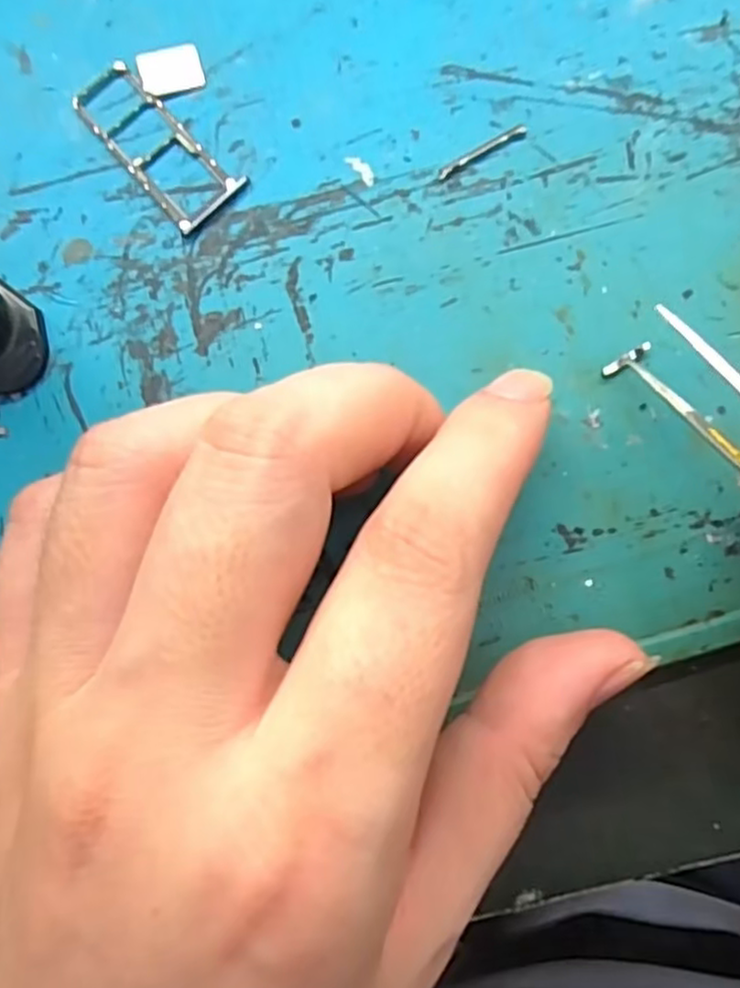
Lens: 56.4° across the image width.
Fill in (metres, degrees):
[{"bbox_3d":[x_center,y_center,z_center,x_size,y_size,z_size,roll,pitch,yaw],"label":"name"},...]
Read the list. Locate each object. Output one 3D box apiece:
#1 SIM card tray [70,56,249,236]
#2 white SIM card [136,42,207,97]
[{"bbox_3d":[-0.044,-0.073,0.143,0.016,0.004,0.038,-42,87,0],"label":"SIM card tray"},{"bbox_3d":[-0.042,-0.089,0.144,0.013,0.004,0.009,-15,90,-7],"label":"white SIM card"}]

